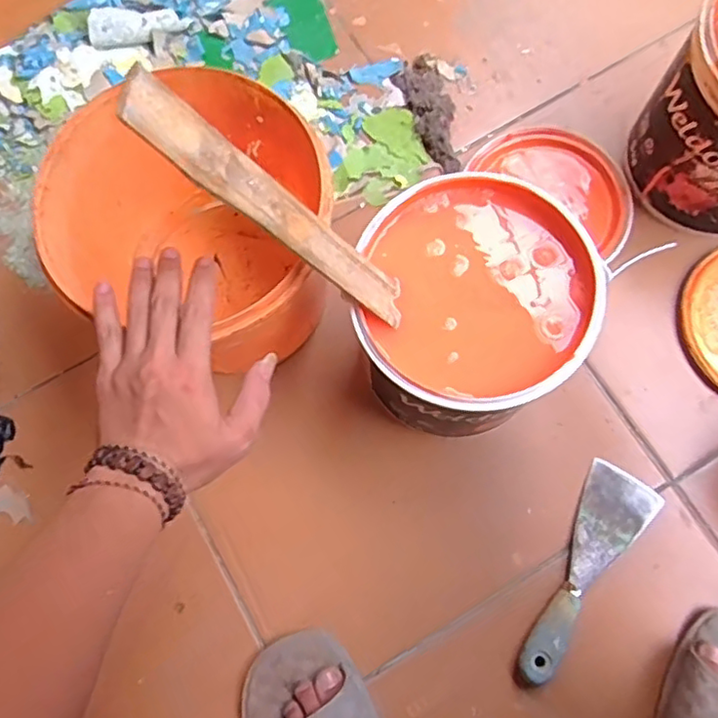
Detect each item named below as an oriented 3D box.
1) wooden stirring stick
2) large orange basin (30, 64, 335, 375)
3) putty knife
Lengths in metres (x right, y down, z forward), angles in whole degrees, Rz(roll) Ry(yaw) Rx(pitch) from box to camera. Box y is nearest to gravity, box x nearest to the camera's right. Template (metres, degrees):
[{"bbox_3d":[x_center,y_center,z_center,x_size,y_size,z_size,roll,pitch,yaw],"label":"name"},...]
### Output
[{"bbox_3d":[-0.043,-0.086,0.382,0.007,0.229,0.034,-8,62,37],"label":"wooden stirring stick"},{"bbox_3d":[-0.132,-0.098,0.549,0.211,0.193,0.203,-26,76,-5],"label":"large orange basin"},{"bbox_3d":[0.203,0.190,0.548,0.066,0.023,0.198,30,78,9],"label":"putty knife"}]

